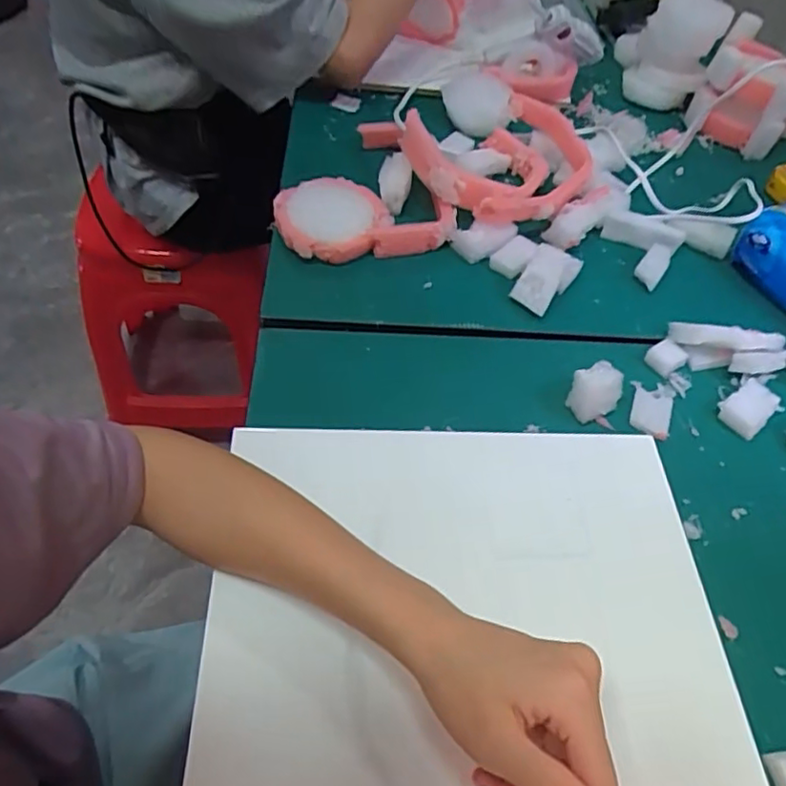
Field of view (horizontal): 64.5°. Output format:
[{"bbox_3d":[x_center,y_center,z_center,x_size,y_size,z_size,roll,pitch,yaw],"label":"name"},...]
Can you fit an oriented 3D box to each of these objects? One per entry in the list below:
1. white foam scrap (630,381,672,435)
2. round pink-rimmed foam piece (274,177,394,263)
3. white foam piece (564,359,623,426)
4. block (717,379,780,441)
[{"bbox_3d":[0.197,0.010,0.475,0.032,0.005,0.047,15,53,5],"label":"white foam scrap"},{"bbox_3d":[-0.056,-0.154,0.559,0.094,0.031,0.091,3,53,-4],"label":"round pink-rimmed foam piece"},{"bbox_3d":[0.149,-0.002,0.460,0.034,0.031,0.029,-22,59,-22],"label":"white foam piece"},{"bbox_3d":[0.274,0.011,0.479,0.047,0.013,0.031,-34,64,-28],"label":"block"}]

